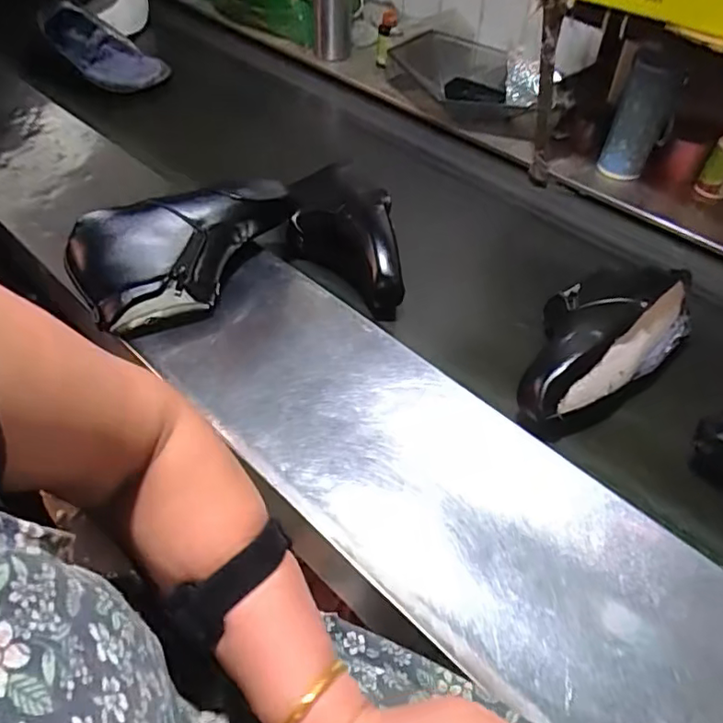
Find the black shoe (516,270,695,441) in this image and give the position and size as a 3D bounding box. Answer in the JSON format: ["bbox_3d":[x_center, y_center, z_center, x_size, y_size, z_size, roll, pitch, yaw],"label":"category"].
[{"bbox_3d":[0.274,-0.024,0.669,0.151,0.086,0.279,34,57,24],"label":"black shoe"}]

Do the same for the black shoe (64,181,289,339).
[{"bbox_3d":[-0.195,-0.126,0.684,0.267,0.096,0.114,-22,54,-19],"label":"black shoe"}]

